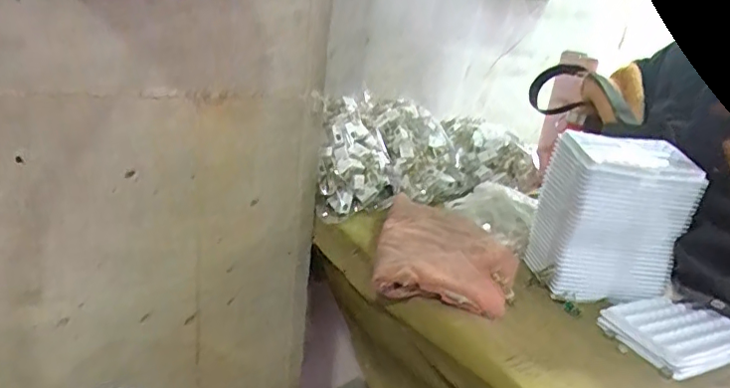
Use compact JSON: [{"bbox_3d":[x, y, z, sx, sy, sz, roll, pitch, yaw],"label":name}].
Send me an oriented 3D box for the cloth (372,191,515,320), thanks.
[{"bbox_3d":[0.093,0.061,0.652,0.150,0.034,0.211,12,21,11],"label":"cloth"}]

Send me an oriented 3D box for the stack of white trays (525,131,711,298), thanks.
[{"bbox_3d":[0.268,0.027,0.627,0.137,0.161,0.090,5,21,-7],"label":"stack of white trays"}]

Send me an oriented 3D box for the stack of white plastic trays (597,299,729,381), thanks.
[{"bbox_3d":[0.308,0.136,0.558,0.132,0.015,0.089,-2,23,-24],"label":"stack of white plastic trays"}]

